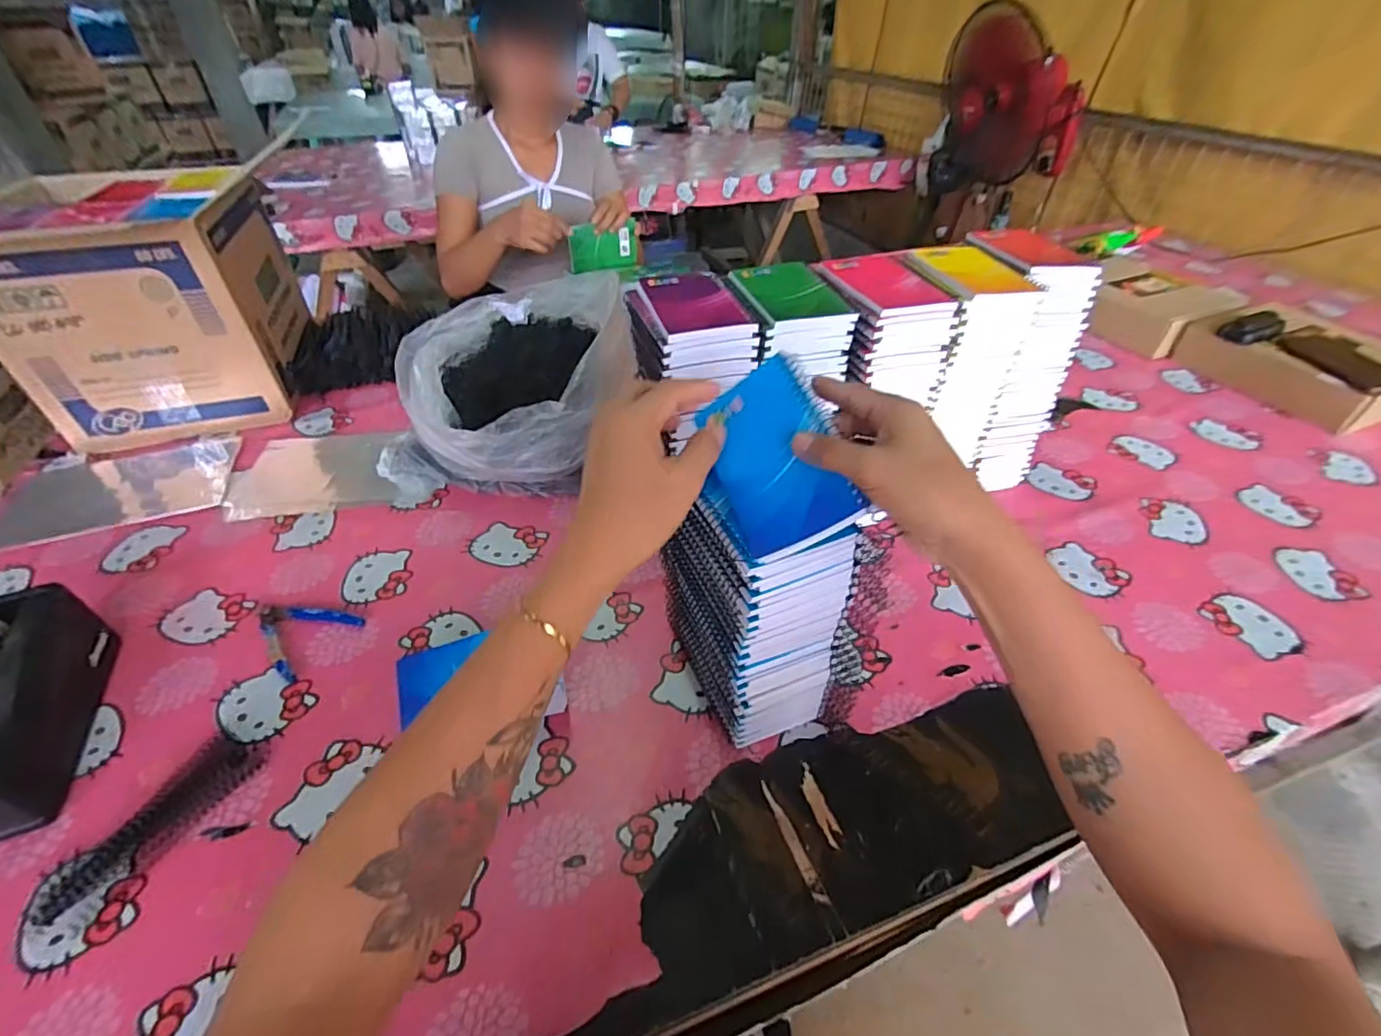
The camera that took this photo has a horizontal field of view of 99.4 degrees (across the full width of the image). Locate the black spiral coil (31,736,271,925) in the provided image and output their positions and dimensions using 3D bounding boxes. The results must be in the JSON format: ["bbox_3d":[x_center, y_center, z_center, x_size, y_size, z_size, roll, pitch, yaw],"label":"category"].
[{"bbox_3d":[-0.419,0.238,0.461,0.054,0.012,0.150,17,44,19],"label":"black spiral coil"}]

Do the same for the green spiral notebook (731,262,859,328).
[{"bbox_3d":[0.091,-0.215,0.559,0.086,0.015,0.119,-9,42,-10],"label":"green spiral notebook"}]

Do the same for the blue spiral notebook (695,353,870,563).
[{"bbox_3d":[0.056,-0.041,0.393,0.084,0.011,0.130,-33,60,20],"label":"blue spiral notebook"}]

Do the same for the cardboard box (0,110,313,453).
[{"bbox_3d":[-0.786,-0.317,0.875,0.326,0.284,0.317,-9,42,-9],"label":"cardboard box"}]

